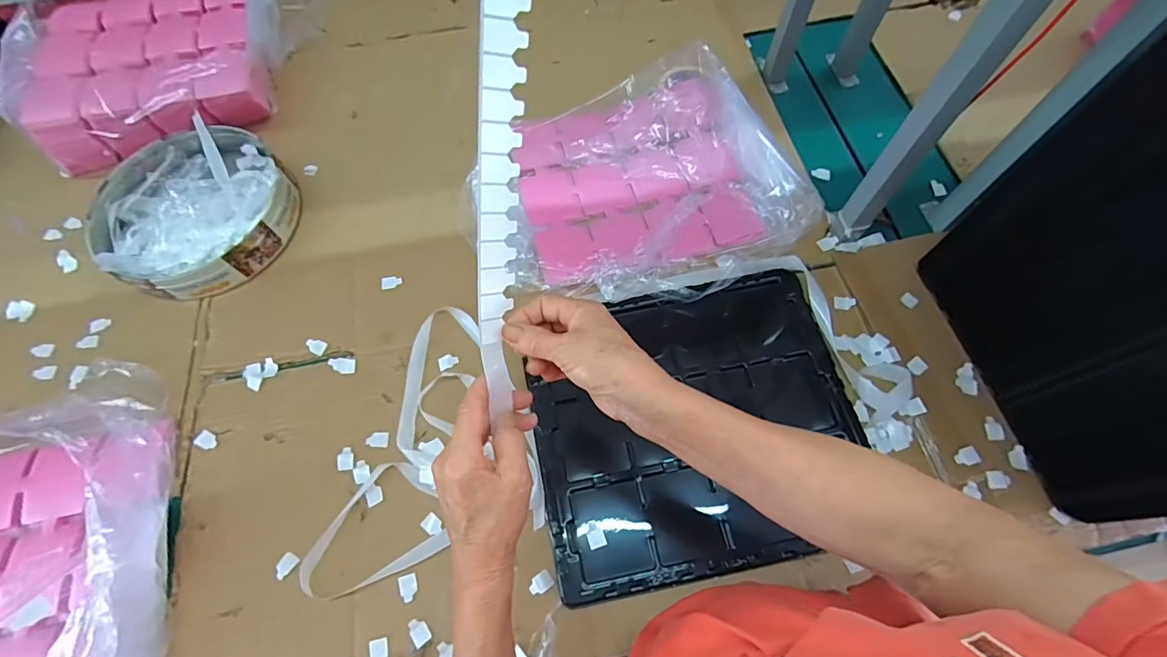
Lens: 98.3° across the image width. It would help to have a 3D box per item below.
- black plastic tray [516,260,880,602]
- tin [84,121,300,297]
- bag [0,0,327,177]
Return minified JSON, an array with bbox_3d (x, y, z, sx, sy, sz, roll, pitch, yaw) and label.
[{"bbox_3d":[0.128,0.103,0.590,0.368,0.027,0.321,-12,66,-3],"label":"black plastic tray"},{"bbox_3d":[-0.558,-0.171,0.728,0.269,0.053,0.280,-1,66,2],"label":"tin"},{"bbox_3d":[-0.674,-0.450,0.834,0.426,0.098,0.334,-12,66,-3],"label":"bag"}]

